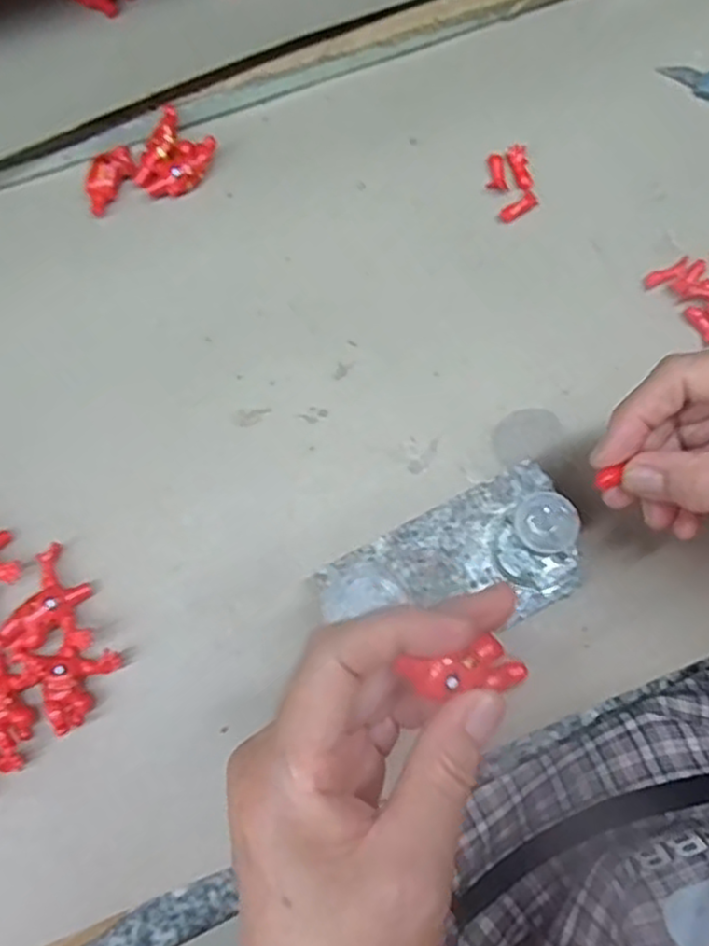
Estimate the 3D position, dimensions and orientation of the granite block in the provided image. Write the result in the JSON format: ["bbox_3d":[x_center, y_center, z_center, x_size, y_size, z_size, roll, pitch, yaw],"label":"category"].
[{"bbox_3d":[0.043,0.047,0.319,0.112,0.020,0.059,-27,78,-5],"label":"granite block"}]

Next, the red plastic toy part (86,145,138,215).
[{"bbox_3d":[-0.128,-0.152,0.369,0.016,0.010,0.035,37,80,9],"label":"red plastic toy part"}]

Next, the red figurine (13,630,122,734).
[{"bbox_3d":[-0.123,0.086,0.314,0.035,0.014,0.039,-40,79,-8],"label":"red figurine"}]

